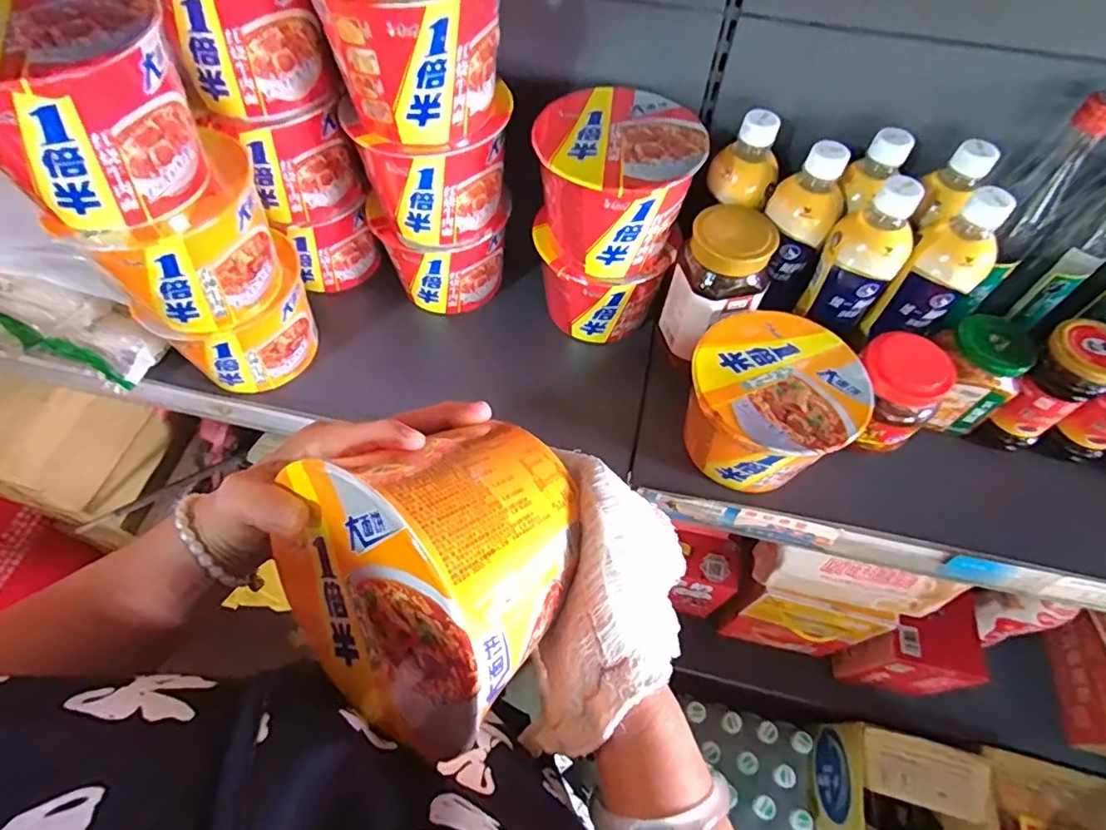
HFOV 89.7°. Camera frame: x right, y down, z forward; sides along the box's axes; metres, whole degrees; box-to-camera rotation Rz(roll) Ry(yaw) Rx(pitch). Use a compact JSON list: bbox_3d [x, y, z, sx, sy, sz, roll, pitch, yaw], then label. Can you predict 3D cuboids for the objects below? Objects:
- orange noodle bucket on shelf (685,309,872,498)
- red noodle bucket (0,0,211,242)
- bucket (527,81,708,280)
[{"bbox_3d":[0.186,-0.009,0.493,0.132,0.094,0.135,0,59,-1],"label":"orange noodle bucket on shelf"},{"bbox_3d":[-0.306,-0.198,0.366,0.128,0.109,0.126,38,66,20],"label":"red noodle bucket"},{"bbox_3d":[0.055,-0.201,0.495,0.130,0.102,0.130,0,59,-1],"label":"bucket"}]

